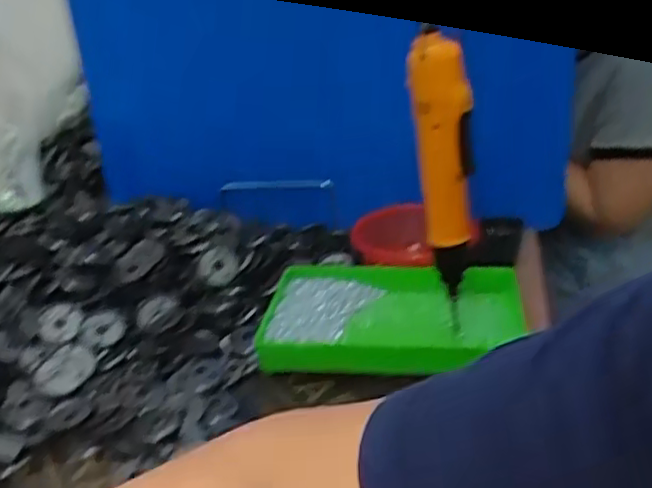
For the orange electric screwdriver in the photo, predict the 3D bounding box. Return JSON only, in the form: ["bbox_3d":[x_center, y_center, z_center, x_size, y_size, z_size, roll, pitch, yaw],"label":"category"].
[{"bbox_3d":[0.090,-0.051,0.533,0.049,0.212,0.035,1,26,10],"label":"orange electric screwdriver"}]

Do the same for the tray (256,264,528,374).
[{"bbox_3d":[0.068,0.077,0.676,0.253,0.046,0.154,1,26,10],"label":"tray"}]

